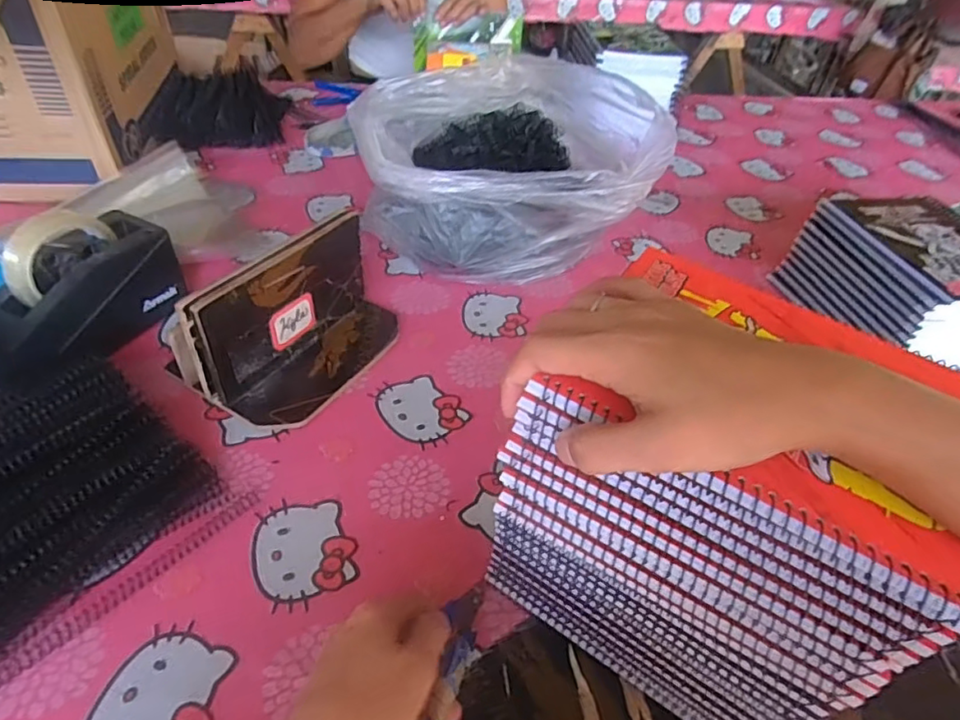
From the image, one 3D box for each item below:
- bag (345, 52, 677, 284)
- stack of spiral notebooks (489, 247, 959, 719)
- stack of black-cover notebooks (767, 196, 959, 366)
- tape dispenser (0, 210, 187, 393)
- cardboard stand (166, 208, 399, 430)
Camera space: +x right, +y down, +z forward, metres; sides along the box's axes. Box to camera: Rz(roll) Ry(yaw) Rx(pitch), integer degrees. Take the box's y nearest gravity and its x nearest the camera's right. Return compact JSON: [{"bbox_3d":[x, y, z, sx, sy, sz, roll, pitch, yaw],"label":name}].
[{"bbox_3d":[0.018,-0.211,0.679,0.307,0.211,0.227,-3,44,-10],"label":"bag"},{"bbox_3d":[0.132,0.090,0.356,0.190,0.219,0.145,26,46,21],"label":"stack of spiral notebooks"},{"bbox_3d":[0.487,-0.086,0.659,0.174,0.118,0.207,-8,44,-15],"label":"stack of black-cover notebooks"},{"bbox_3d":[-0.385,-0.058,0.541,0.083,0.117,0.201,25,46,20],"label":"tape dispenser"},{"bbox_3d":[-0.173,-0.049,0.552,0.125,0.120,0.203,22,45,17],"label":"cardboard stand"}]

